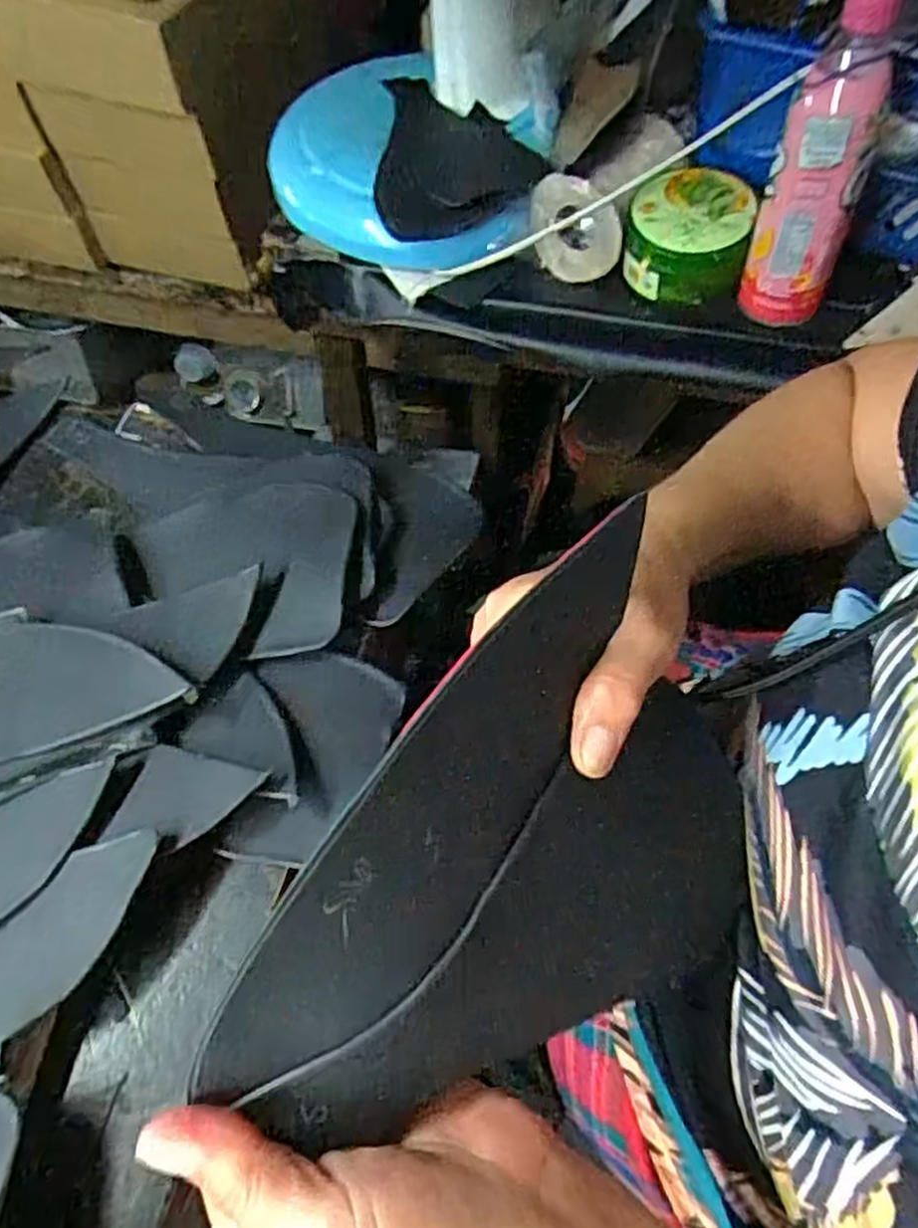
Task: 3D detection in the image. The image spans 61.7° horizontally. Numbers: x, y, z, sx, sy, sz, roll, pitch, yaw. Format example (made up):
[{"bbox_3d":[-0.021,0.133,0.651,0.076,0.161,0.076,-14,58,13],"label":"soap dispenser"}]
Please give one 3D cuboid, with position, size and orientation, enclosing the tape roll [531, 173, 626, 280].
[{"bbox_3d":[0.097,-0.318,0.641,0.076,0.074,0.034,8,59,8],"label":"tape roll"}]

